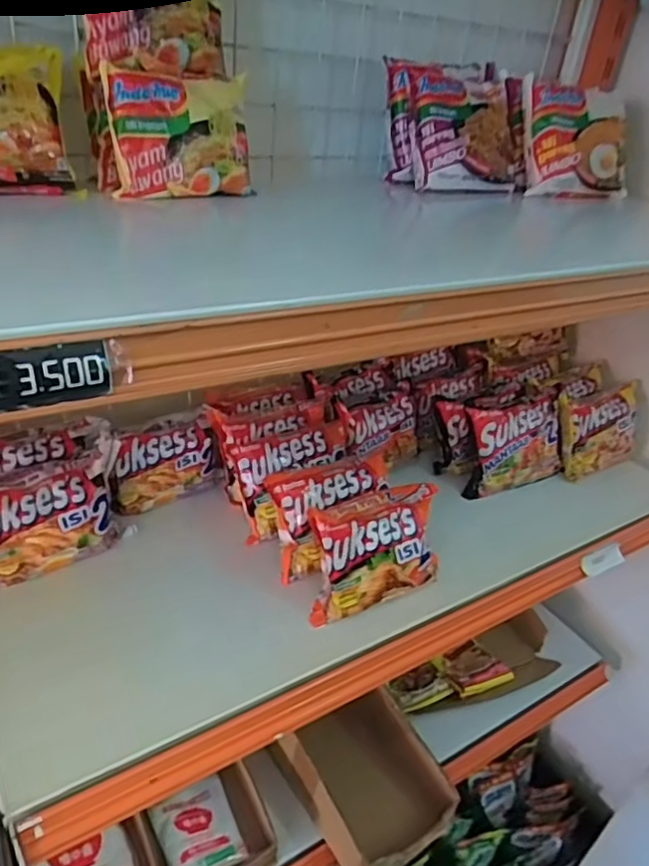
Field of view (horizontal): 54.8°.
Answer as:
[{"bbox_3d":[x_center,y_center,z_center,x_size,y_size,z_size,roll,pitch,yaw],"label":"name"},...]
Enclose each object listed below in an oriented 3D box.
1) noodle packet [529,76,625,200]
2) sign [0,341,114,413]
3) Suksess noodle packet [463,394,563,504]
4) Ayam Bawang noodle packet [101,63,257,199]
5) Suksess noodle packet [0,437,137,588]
[{"bbox_3d":[0.315,-0.366,0.784,0.146,0.138,0.044,-9,9,-16],"label":"noodle packet"},{"bbox_3d":[-0.130,-0.025,0.282,0.063,0.026,0.004,-13,17,-29],"label":"sign"},{"bbox_3d":[0.265,0.016,0.847,0.166,0.121,0.040,-11,16,-30],"label":"Suksess noodle packet"},{"bbox_3d":[-0.122,-0.259,0.545,0.123,0.099,0.023,-13,22,-27],"label":"Ayam Bawang noodle packet"},{"bbox_3d":[-0.275,0.084,0.629,0.151,0.102,0.059,-15,38,-31],"label":"Suksess noodle packet"}]

